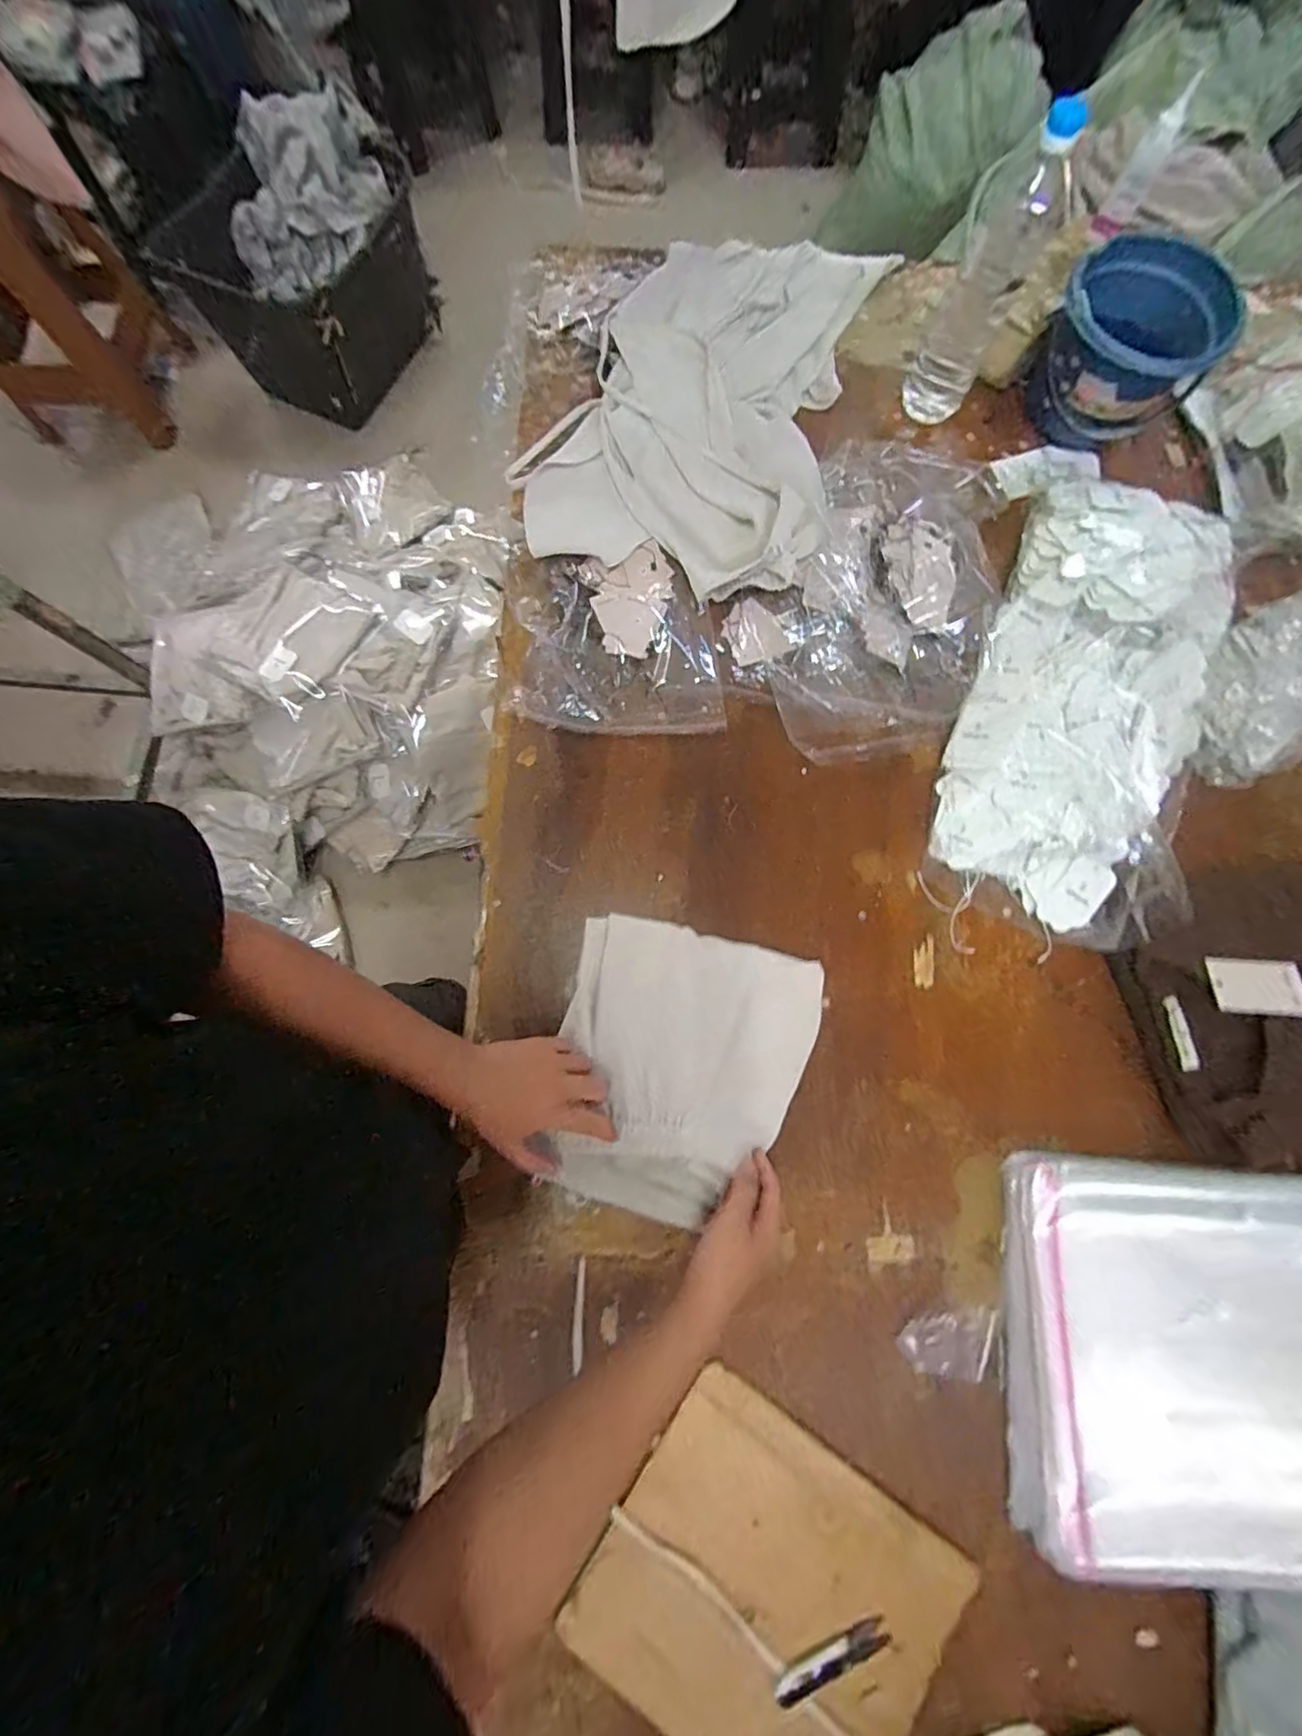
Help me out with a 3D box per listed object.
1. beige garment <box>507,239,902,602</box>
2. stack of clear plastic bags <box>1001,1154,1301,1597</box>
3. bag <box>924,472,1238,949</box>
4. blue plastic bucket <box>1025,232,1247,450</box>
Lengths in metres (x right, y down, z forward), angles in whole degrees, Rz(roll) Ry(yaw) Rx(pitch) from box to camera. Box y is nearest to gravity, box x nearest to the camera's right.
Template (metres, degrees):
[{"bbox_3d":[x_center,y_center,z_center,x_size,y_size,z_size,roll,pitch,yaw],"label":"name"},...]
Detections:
[{"bbox_3d":[0.058,-0.614,0.745,0.391,0.070,0.564,12,77,2],"label":"beige garment"},{"bbox_3d":[0.523,0.443,0.514,0.372,0.067,0.321,3,77,0],"label":"stack of clear plastic bags"},{"bbox_3d":[0.474,-0.184,0.627,0.222,0.113,0.488,18,78,4],"label":"bag"},{"bbox_3d":[0.572,-0.623,0.713,0.180,0.137,0.177,0,78,0],"label":"blue plastic bucket"}]

